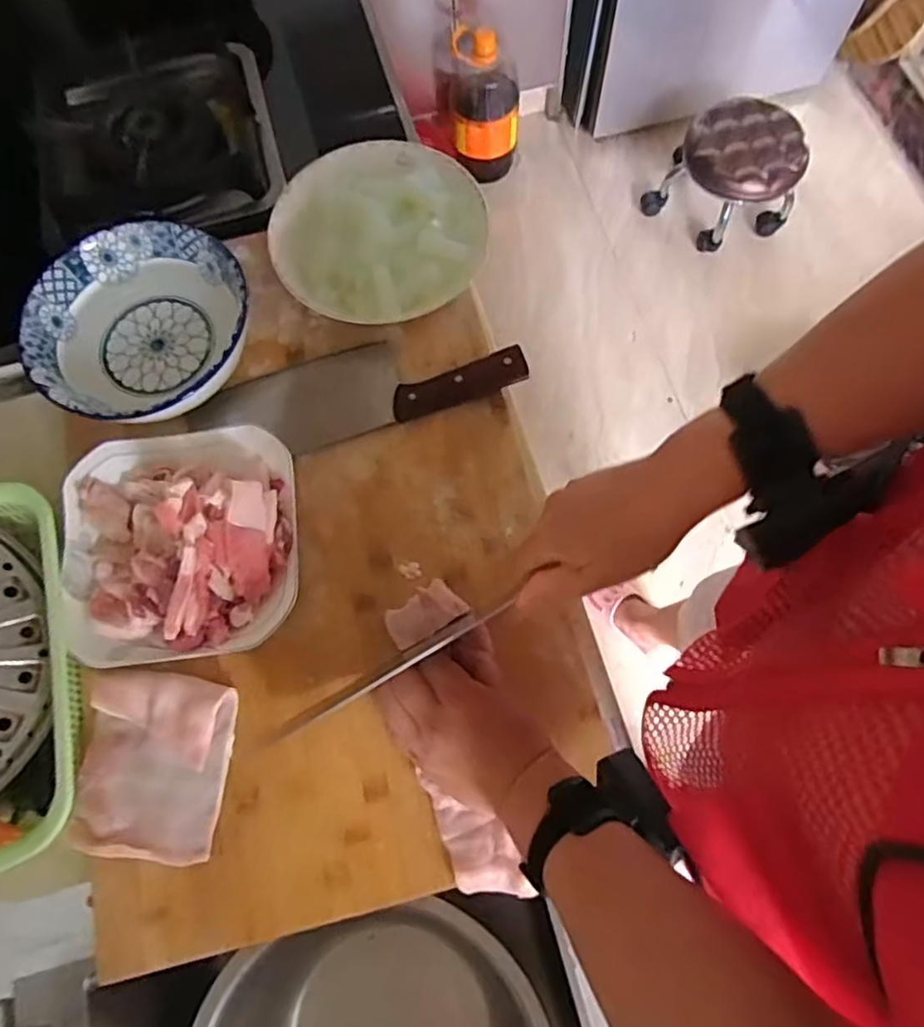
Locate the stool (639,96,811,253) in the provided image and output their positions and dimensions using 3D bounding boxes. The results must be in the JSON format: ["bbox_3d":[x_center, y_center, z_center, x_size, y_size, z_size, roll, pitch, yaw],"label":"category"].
[{"bbox_3d":[0.632,-0.794,1.512,0.292,0.205,0.231,40,78,13],"label":"stool"}]

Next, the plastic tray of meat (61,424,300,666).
[{"bbox_3d":[-0.222,0.017,0.491,0.180,0.053,0.180,-7,72,0],"label":"plastic tray of meat"}]

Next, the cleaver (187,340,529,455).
[{"bbox_3d":[-0.092,-0.112,0.559,0.280,0.020,0.086,-17,72,-3],"label":"cleaver"}]

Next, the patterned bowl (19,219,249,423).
[{"bbox_3d":[-0.271,-0.156,0.555,0.181,0.052,0.182,-1,72,2],"label":"patterned bowl"}]

